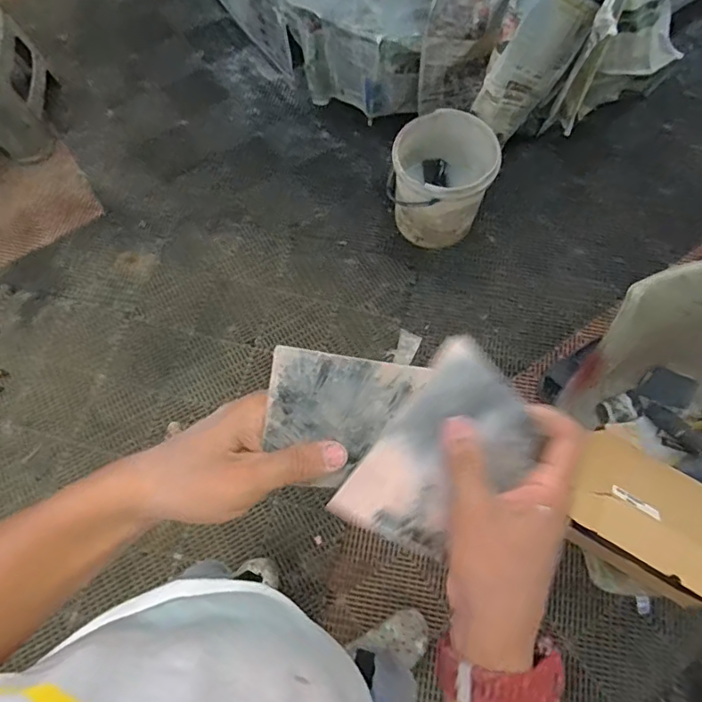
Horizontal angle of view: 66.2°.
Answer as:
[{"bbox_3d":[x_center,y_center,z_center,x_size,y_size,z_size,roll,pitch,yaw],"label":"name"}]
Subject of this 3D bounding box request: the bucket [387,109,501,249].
[{"bbox_3d":[0.271,-0.516,1.664,0.292,0.287,0.319,0,67,1],"label":"bucket"}]

